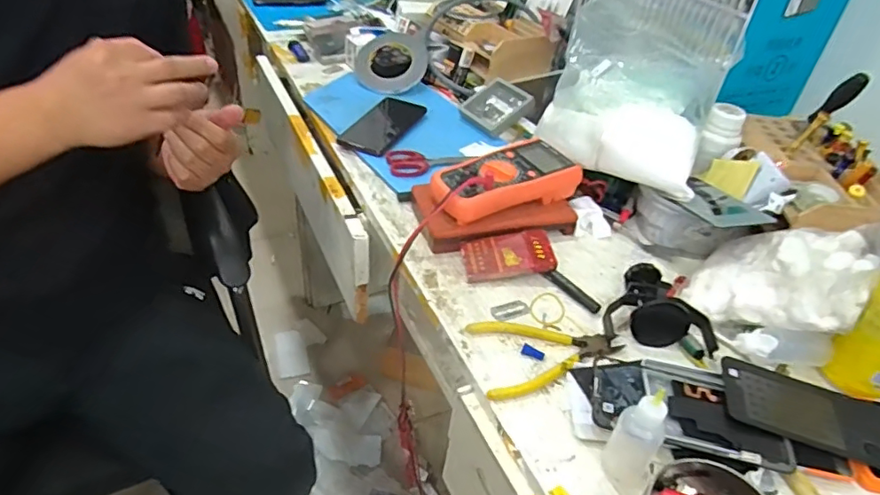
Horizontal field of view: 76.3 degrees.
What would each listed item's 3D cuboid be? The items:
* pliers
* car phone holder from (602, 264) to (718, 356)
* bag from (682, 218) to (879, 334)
[{"bbox_3d":[0.102,0.096,0.557,0.143,0.012,0.088,-9,41,-18],"label":"pliers"},{"bbox_3d":[0.224,0.057,0.584,0.108,0.042,0.096,7,39,1],"label":"car phone holder"},{"bbox_3d":[0.351,0.025,0.576,0.145,0.121,0.119,31,45,28],"label":"bag"}]

